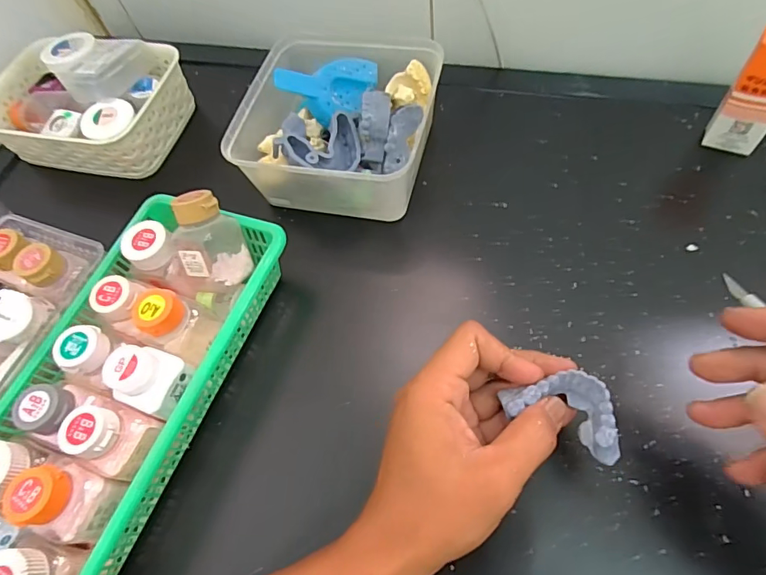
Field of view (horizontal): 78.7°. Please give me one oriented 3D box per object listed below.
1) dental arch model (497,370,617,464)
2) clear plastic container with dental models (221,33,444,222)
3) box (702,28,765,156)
[{"bbox_3d":[0.105,0.067,0.265,0.064,0.020,0.036,24,65,14],"label":"dental arch model"},{"bbox_3d":[-0.036,-0.153,0.421,0.162,0.071,0.170,9,64,12],"label":"clear plastic container with dental models"},{"bbox_3d":[0.291,-0.148,0.365,0.045,0.104,0.024,25,68,20],"label":"box"}]

